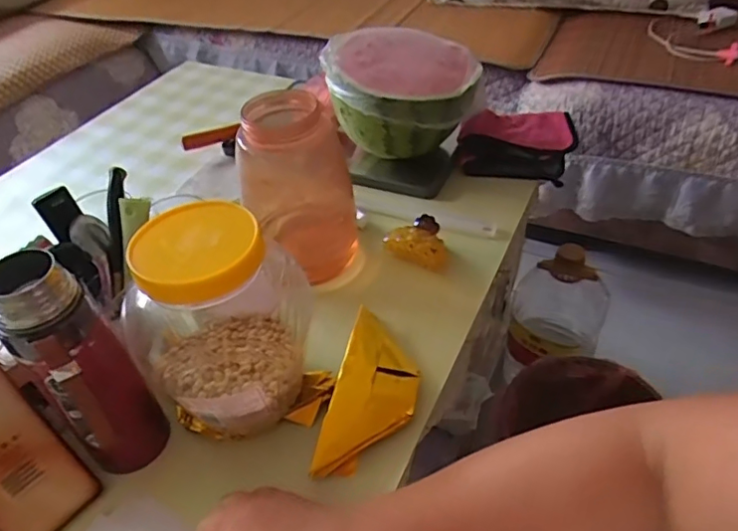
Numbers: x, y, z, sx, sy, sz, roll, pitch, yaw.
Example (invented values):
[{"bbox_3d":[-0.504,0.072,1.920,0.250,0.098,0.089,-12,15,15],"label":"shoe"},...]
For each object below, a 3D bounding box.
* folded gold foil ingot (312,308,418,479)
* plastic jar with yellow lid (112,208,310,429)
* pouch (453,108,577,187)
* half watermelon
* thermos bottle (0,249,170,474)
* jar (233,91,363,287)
[{"bbox_3d":[0.006,0.112,0.519,0.073,0.023,0.176,5,44,11],"label":"folded gold foil ingot"},{"bbox_3d":[-0.126,0.053,0.474,0.131,0.194,0.130,-2,43,2],"label":"plastic jar with yellow lid"},{"bbox_3d":[0.216,-0.183,0.811,0.161,0.042,0.154,10,45,15],"label":"pouch"},{"bbox_3d":[0.046,-0.216,0.770,0.204,0.160,0.164,1,43,6],"label":"half watermelon"},{"bbox_3d":[-0.213,0.087,0.429,0.067,0.210,0.061,-32,49,-26],"label":"thermos bottle"},{"bbox_3d":[-0.074,-0.074,0.601,0.111,0.196,0.088,-9,43,-5],"label":"jar"}]

